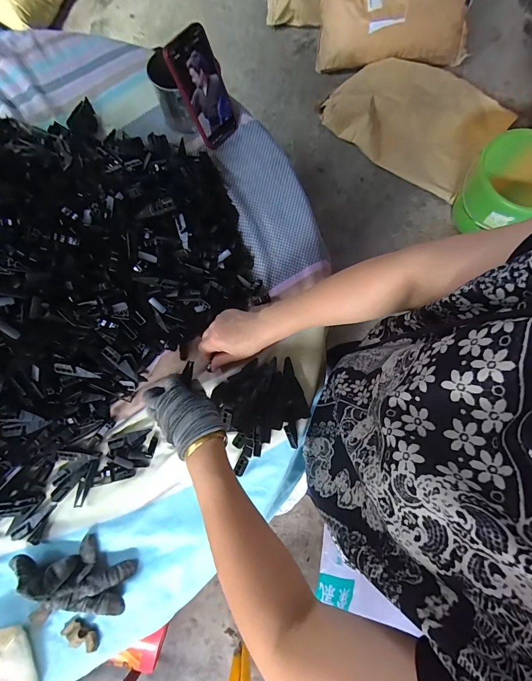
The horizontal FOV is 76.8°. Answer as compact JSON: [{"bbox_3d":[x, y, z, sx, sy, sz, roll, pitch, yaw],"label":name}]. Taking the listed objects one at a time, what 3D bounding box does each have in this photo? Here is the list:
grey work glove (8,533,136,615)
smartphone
[{"bbox_3d":[-0.263,0.321,0.457,0.163,0.039,0.088,27,80,5],"label":"grey work glove"},{"bbox_3d":[-0.101,-0.414,0.558,0.018,0.161,0.076,38,80,31],"label":"smartphone"}]

